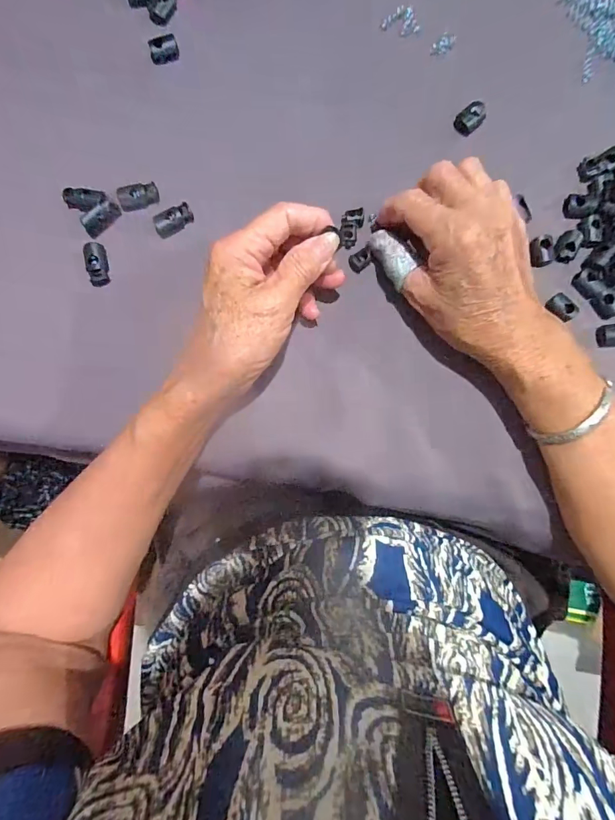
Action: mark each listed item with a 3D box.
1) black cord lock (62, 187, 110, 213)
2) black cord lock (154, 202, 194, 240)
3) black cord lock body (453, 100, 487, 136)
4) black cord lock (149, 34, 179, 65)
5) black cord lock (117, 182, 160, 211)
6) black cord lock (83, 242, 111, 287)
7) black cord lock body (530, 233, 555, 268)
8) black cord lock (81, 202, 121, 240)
[{"bbox_3d":[-0.160,-0.152,0.300,0.028,0.010,0.013,1,87,-1],"label":"black cord lock"},{"bbox_3d":[-0.097,-0.139,0.303,0.029,0.013,0.012,-34,88,-2],"label":"black cord lock"},{"bbox_3d":[0.121,-0.216,0.306,0.027,0.007,0.016,-44,89,-2],"label":"black cord lock body"},{"bbox_3d":[-0.104,-0.262,0.303,0.021,0.014,0.009,-17,88,-2],"label":"black cord lock"},{"bbox_3d":[-0.122,-0.154,0.300,0.028,0.011,0.017,-9,88,-1],"label":"black cord lock"},{"bbox_3d":[-0.152,-0.106,0.301,0.014,0.009,0.030,-7,88,-1],"label":"black cord lock"},{"bbox_3d":[0.172,-0.116,0.304,0.012,0.011,0.020,-8,88,-1],"label":"black cord lock body"},{"bbox_3d":[-0.149,-0.138,0.298,0.013,0.012,0.029,39,88,1],"label":"black cord lock"}]

